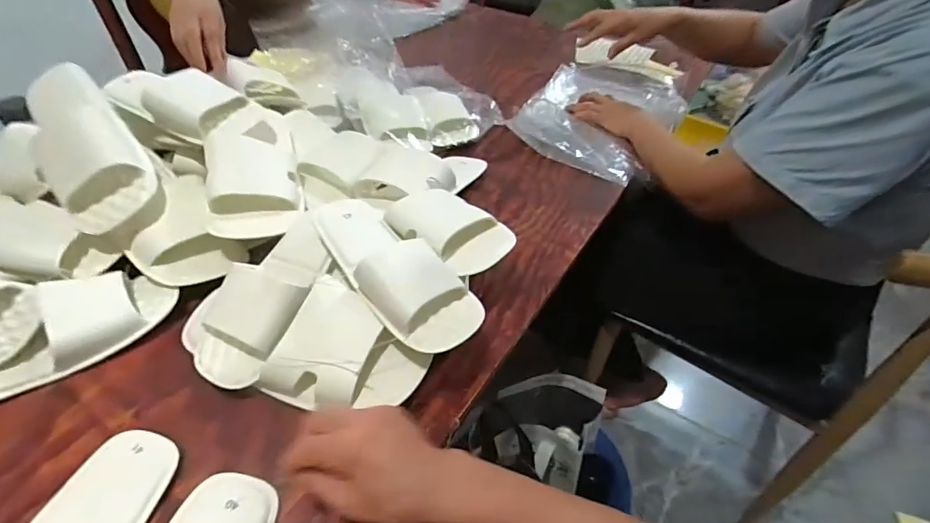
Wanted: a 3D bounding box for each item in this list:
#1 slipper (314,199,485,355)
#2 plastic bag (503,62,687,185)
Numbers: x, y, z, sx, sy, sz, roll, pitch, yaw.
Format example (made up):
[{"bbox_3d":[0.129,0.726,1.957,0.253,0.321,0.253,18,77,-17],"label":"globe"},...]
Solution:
[{"bbox_3d":[-0.077,0.003,0.478,0.220,0.043,0.092,34,50,29],"label":"slipper"},{"bbox_3d":[0.267,-0.297,0.908,0.266,0.053,0.394,23,46,20],"label":"plastic bag"}]

